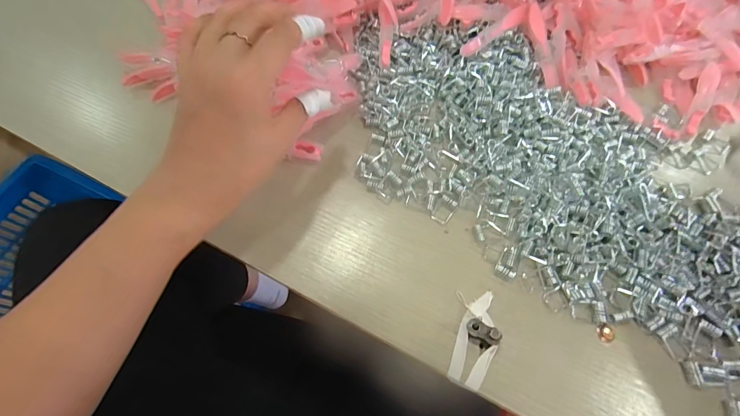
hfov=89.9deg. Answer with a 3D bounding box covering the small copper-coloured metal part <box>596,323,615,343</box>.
[{"bbox_3d":[0.161,0.085,0.251,0.012,0.005,0.012,-1,64,1],"label":"small copper-coloured metal part"}]

